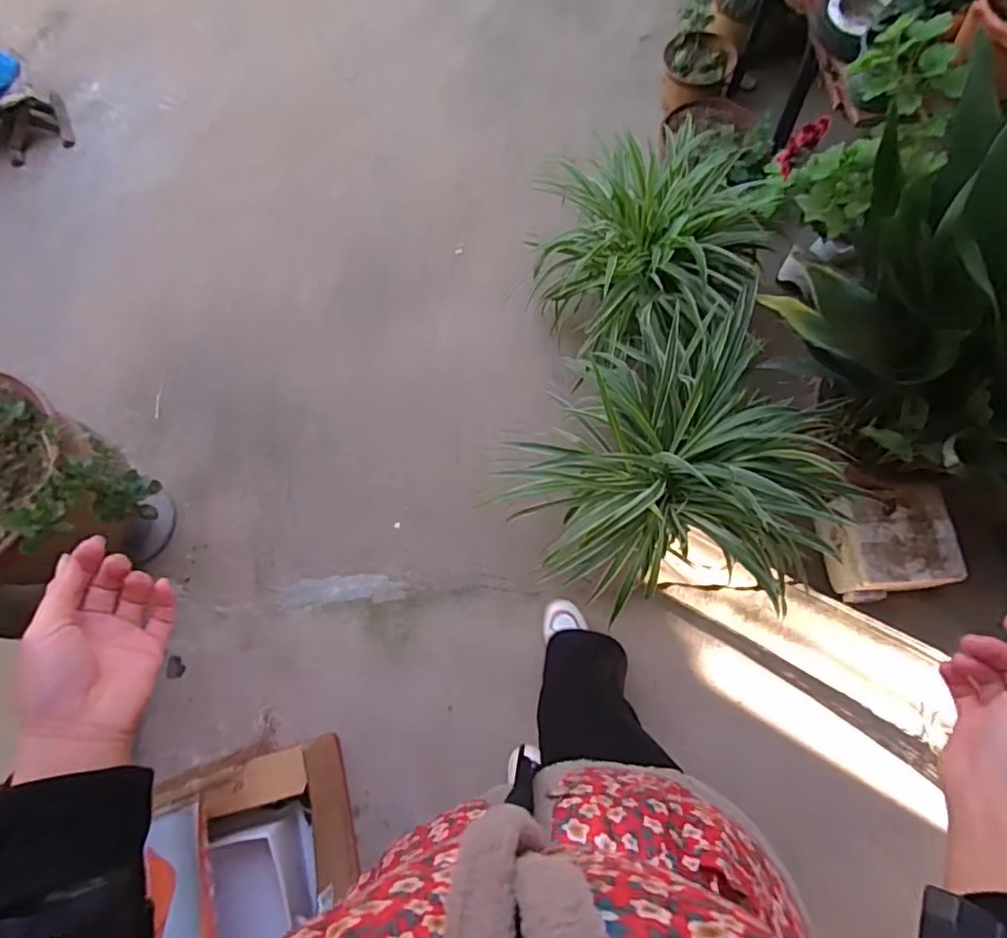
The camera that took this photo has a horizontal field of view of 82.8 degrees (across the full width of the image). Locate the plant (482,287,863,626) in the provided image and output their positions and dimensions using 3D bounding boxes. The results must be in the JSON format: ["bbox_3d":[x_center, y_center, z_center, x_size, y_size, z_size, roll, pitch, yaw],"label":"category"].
[{"bbox_3d":[0.379,0.022,1.232,0.588,0.369,0.638,-34,75,-9],"label":"plant"}]

